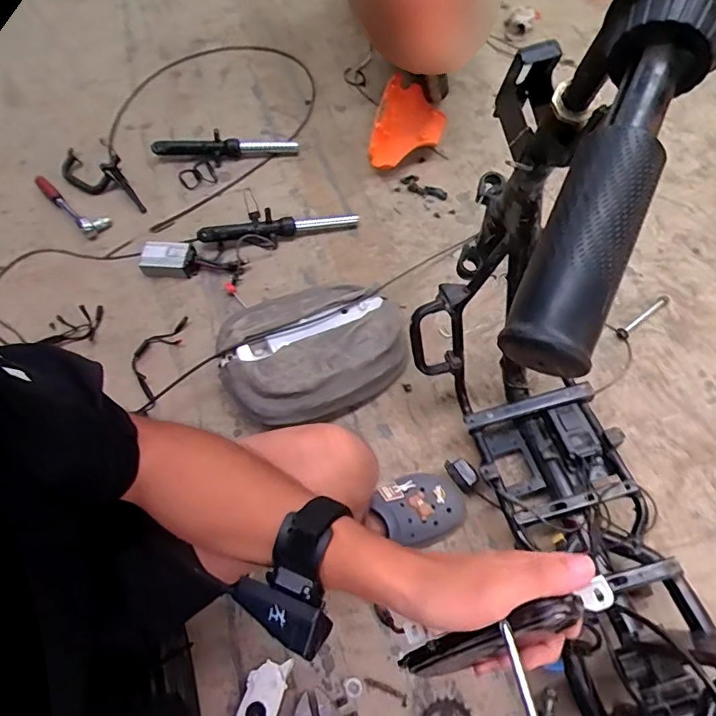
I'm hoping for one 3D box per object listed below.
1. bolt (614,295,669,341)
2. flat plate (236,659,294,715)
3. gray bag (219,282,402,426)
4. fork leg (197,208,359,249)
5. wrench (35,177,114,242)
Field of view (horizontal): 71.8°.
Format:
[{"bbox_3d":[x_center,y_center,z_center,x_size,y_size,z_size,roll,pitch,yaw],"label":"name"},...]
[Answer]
[{"bbox_3d":[0.578,-0.083,1.001,0.145,0.016,0.023,-34,68,-16],"label":"bolt"},{"bbox_3d":[-0.143,0.498,0.690,0.054,0.015,0.141,19,65,9],"label":"flat plate"},{"bbox_3d":[-0.076,-0.021,0.895,0.334,0.090,0.250,-32,66,-14],"label":"gray bag"},{"bbox_3d":[-0.160,-0.262,1.033,0.329,0.067,0.059,-11,64,-6],"label":"fork leg"},{"bbox_3d":[-0.589,-0.320,1.028,0.188,0.042,0.057,40,70,18],"label":"wrench"}]

